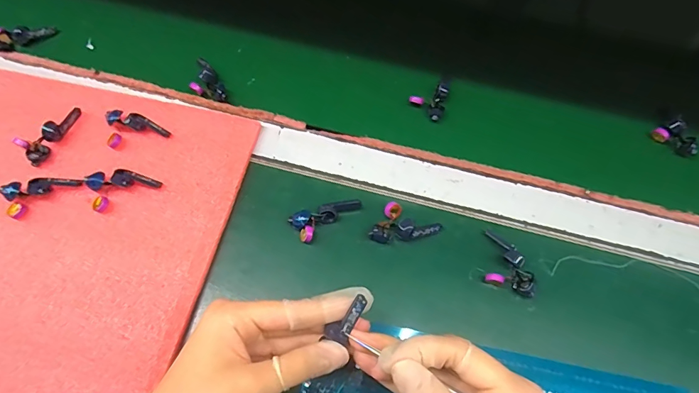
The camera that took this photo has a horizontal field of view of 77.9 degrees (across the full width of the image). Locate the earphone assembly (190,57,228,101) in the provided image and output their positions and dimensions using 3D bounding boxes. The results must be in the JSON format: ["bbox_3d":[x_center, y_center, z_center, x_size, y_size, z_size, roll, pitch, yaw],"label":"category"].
[{"bbox_3d":[-0.126,-0.101,0.376,0.024,0.008,0.047,-30,70,-14],"label":"earphone assembly"}]

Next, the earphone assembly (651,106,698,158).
[{"bbox_3d":[0.275,-0.054,0.363,0.038,0.016,0.025,30,68,11],"label":"earphone assembly"}]

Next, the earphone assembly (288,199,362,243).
[{"bbox_3d":[-0.018,0.012,0.326,0.052,0.013,0.021,-33,71,-15],"label":"earphone assembly"}]

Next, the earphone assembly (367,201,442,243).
[{"bbox_3d":[0.042,0.025,0.321,0.044,0.015,0.034,26,68,9],"label":"earphone assembly"}]

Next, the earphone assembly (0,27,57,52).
[{"bbox_3d":[-0.302,-0.145,0.399,0.055,0.021,0.016,-11,67,-7],"label":"earphone assembly"}]

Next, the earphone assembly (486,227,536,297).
[{"bbox_3d":[0.116,0.047,0.312,0.032,0.013,0.045,9,66,2],"label":"earphone assembly"}]

